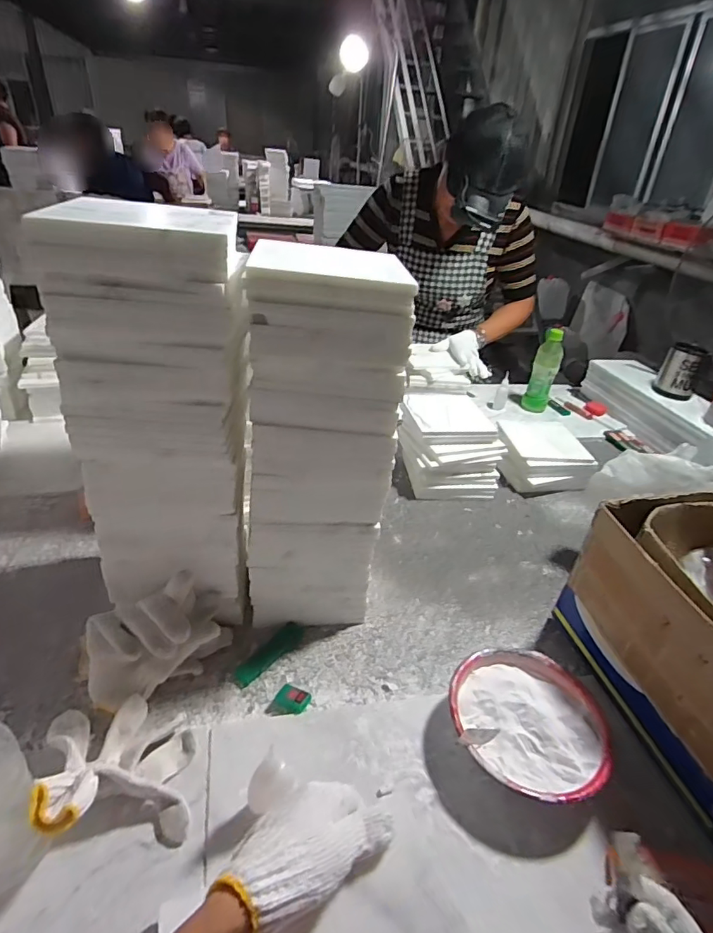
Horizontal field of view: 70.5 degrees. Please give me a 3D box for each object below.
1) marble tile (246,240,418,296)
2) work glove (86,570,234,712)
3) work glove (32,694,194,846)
[{"bbox_3d":[-0.026,-0.205,0.507,0.153,0.013,0.144,1,34,-5],"label":"marble tile"},{"bbox_3d":[-0.224,0.199,0.580,0.158,0.119,0.080,-13,37,-24],"label":"work glove"},{"bbox_3d":[-0.220,0.281,0.476,0.119,0.106,0.143,-13,37,-24],"label":"work glove"}]

